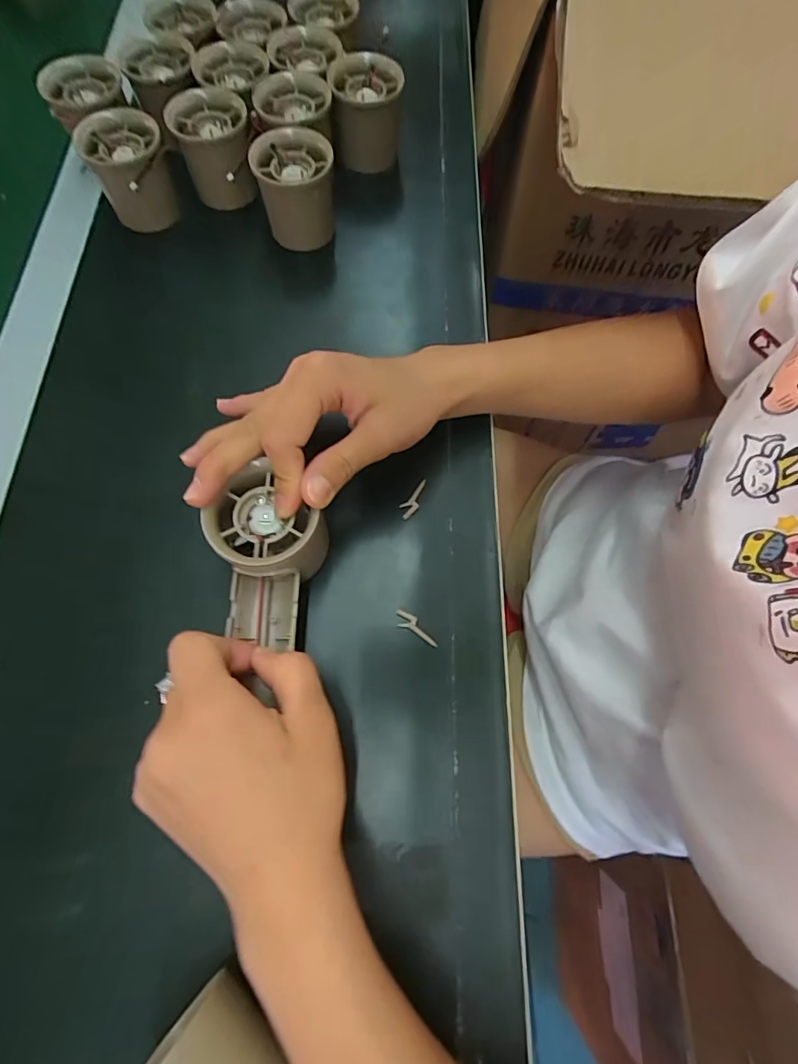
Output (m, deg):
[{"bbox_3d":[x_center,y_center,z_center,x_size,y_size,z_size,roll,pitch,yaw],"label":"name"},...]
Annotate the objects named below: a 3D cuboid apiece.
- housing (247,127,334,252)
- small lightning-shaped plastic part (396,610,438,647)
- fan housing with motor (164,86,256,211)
[{"bbox_3d":[-0.074,-0.245,0.350,0.056,0.059,0.061,-5,71,-2],"label":"housing"},{"bbox_3d":[0.010,0.054,0.267,0.028,0.004,0.009,27,73,9],"label":"small lightning-shaped plastic part"},{"bbox_3d":[-0.135,-0.285,0.354,0.052,0.051,0.056,-7,71,-2],"label":"fan housing with motor"}]

